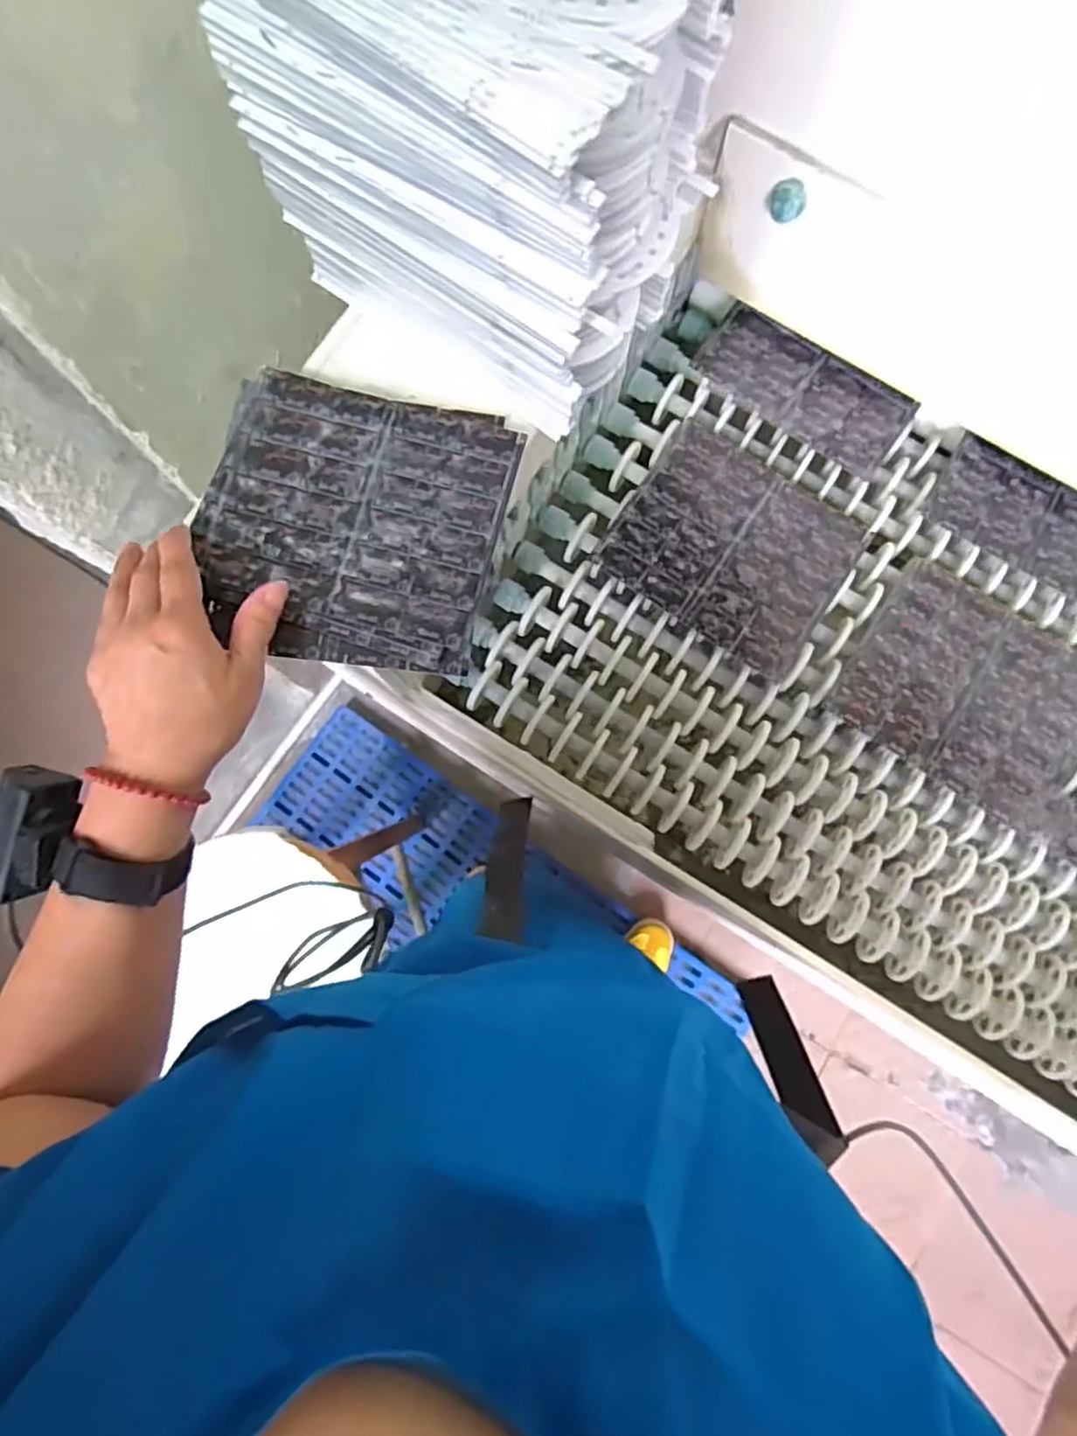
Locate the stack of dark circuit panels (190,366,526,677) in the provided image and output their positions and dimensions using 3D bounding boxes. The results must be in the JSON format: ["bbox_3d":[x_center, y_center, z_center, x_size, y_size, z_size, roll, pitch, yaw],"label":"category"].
[{"bbox_3d":[-0.112,-0.118,0.430,0.176,0.014,0.167,10,79,2],"label":"stack of dark circuit panels"}]

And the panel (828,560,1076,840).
[{"bbox_3d":[0.336,-0.023,0.533,0.185,0.009,0.157,32,81,6],"label":"panel"}]

